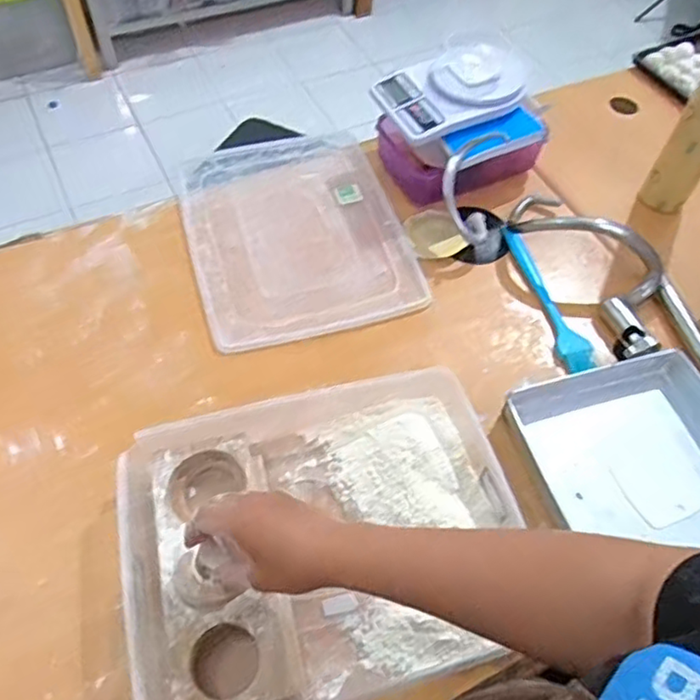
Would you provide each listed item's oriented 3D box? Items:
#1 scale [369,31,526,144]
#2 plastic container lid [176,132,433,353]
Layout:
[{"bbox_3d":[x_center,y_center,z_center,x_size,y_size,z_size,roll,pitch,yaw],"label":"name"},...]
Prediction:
[{"bbox_3d":[0.138,-0.355,0.837,0.186,0.052,0.129,-23,61,-18],"label":"scale"},{"bbox_3d":[-0.079,-0.169,0.863,0.277,0.026,0.360,-13,58,-12],"label":"plastic container lid"}]

